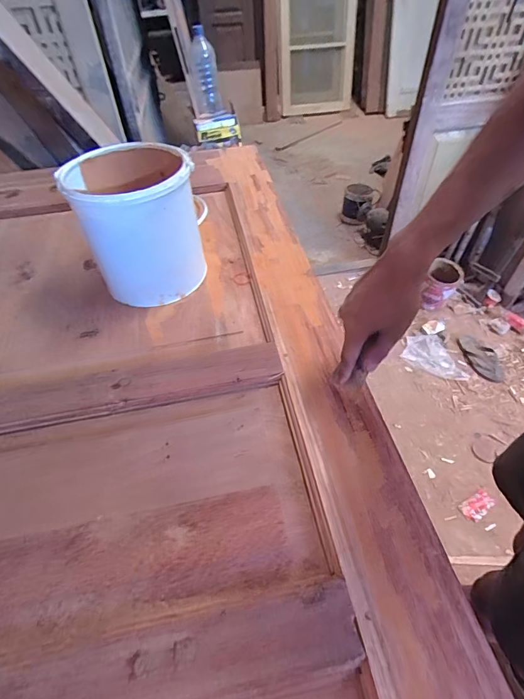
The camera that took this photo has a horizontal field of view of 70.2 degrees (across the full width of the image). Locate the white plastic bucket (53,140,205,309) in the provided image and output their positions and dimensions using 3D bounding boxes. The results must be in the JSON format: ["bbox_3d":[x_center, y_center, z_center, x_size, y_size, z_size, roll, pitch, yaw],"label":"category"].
[{"bbox_3d":[-0.189,-0.198,0.599,0.174,0.188,0.170,-2,50,3],"label":"white plastic bucket"}]

